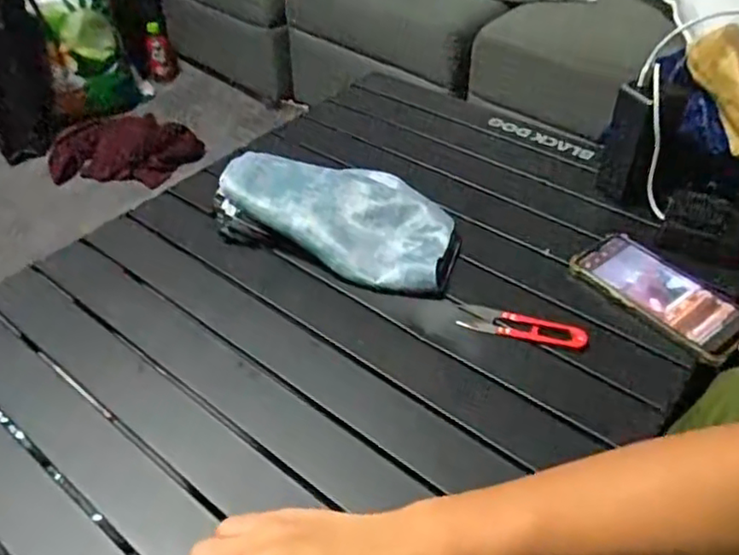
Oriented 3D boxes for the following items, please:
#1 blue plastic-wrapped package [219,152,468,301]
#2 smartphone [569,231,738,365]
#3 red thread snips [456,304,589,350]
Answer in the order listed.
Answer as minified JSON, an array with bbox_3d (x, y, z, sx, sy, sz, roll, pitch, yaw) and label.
[{"bbox_3d":[-0.035,-0.068,0.689,0.271,0.056,0.132,16,47,17],"label":"blue plastic-wrapped package"},{"bbox_3d":[0.286,0.014,0.625,0.084,0.015,0.168,-32,52,-28],"label":"smartphone"},{"bbox_3d":[0.145,0.044,0.603,0.116,0.011,0.030,14,46,15],"label":"red thread snips"}]

